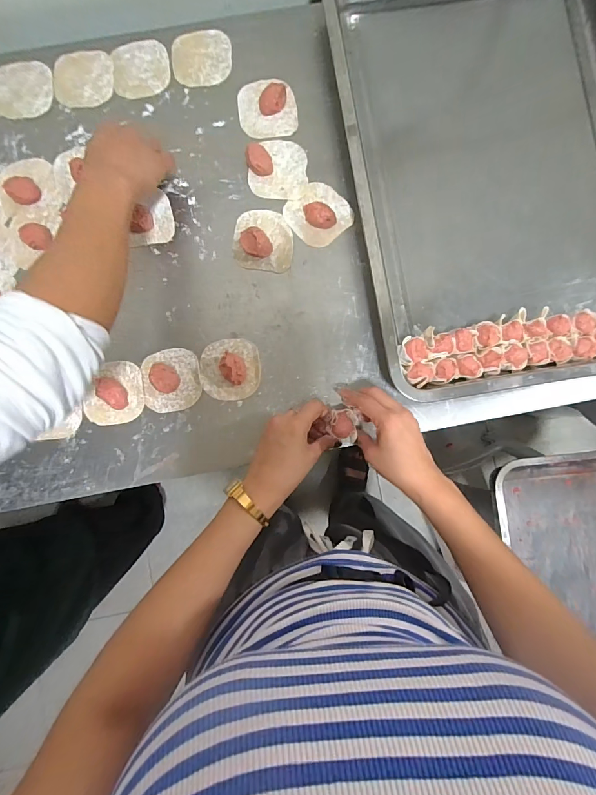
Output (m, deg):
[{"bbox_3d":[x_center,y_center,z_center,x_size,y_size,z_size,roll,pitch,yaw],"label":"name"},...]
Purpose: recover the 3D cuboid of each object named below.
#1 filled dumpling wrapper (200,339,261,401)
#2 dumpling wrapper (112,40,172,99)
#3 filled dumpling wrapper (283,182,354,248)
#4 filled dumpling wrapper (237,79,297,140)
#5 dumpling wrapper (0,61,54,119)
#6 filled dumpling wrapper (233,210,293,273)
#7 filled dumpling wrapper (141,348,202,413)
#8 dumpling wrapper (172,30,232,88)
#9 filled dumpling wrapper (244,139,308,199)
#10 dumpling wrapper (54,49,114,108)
[{"bbox_3d":[-0.086,-0.037,0.472,0.074,0.025,0.077,-2,86,-2],"label":"filled dumpling wrapper"},{"bbox_3d":[-0.213,-0.446,0.511,0.076,0.005,0.074,-12,86,-2],"label":"dumpling wrapper"},{"bbox_3d":[0.028,-0.243,0.489,0.076,0.023,0.077,-41,88,-4],"label":"filled dumpling wrapper"},{"bbox_3d":[-0.042,-0.395,0.507,0.077,0.016,0.085,-8,86,-2],"label":"filled dumpling wrapper"},{"bbox_3d":[-0.369,-0.413,0.504,0.078,0.004,0.080,0,86,-2],"label":"dumpling wrapper"},{"bbox_3d":[-0.045,-0.207,0.486,0.076,0.021,0.082,4,86,-1],"label":"filled dumpling wrapper"},{"bbox_3d":[-0.160,-0.023,0.472,0.071,0.022,0.077,-8,86,-2],"label":"filled dumpling wrapper"},{"bbox_3d":[-0.131,-0.464,0.514,0.079,0.006,0.079,0,86,-2],"label":"dumpling wrapper"},{"bbox_3d":[-0.027,-0.305,0.495,0.077,0.022,0.080,-3,86,-2],"label":"filled dumpling wrapper"},{"bbox_3d":[-0.288,-0.433,0.511,0.076,0.007,0.084,-1,86,-2],"label":"dumpling wrapper"}]

